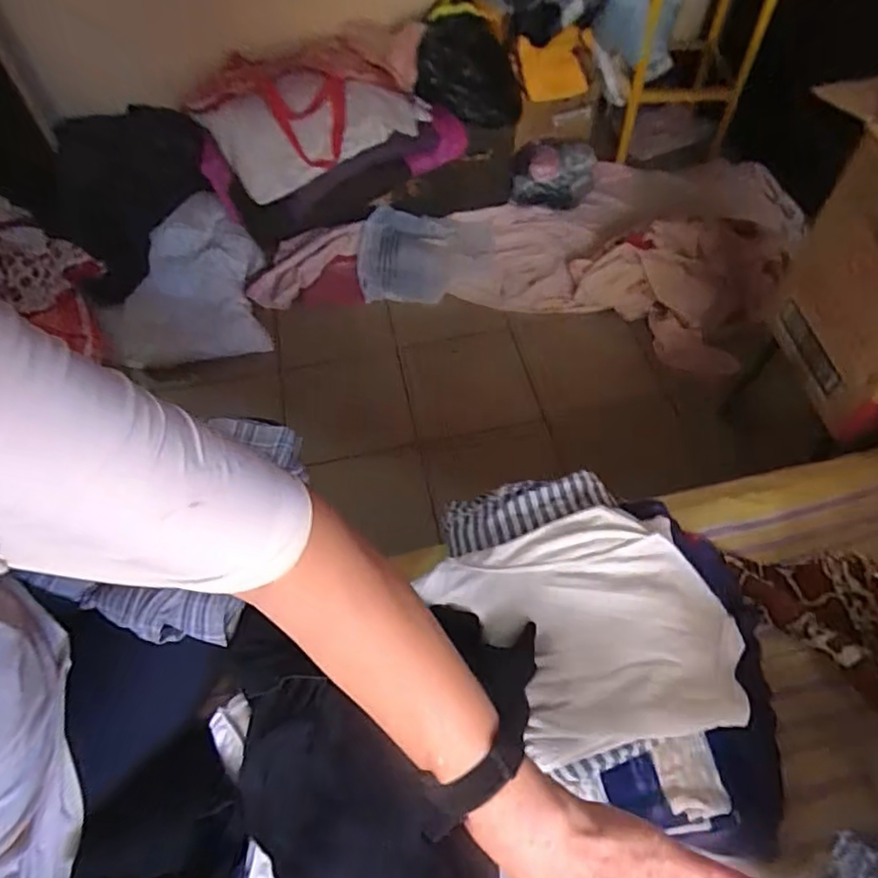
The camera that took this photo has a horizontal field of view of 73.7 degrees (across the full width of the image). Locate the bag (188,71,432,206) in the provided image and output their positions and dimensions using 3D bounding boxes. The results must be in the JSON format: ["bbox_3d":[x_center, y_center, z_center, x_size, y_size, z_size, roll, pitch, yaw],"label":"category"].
[{"bbox_3d":[-0.273,-0.705,1.314,0.491,0.172,0.231,-11,57,-4],"label":"bag"}]

